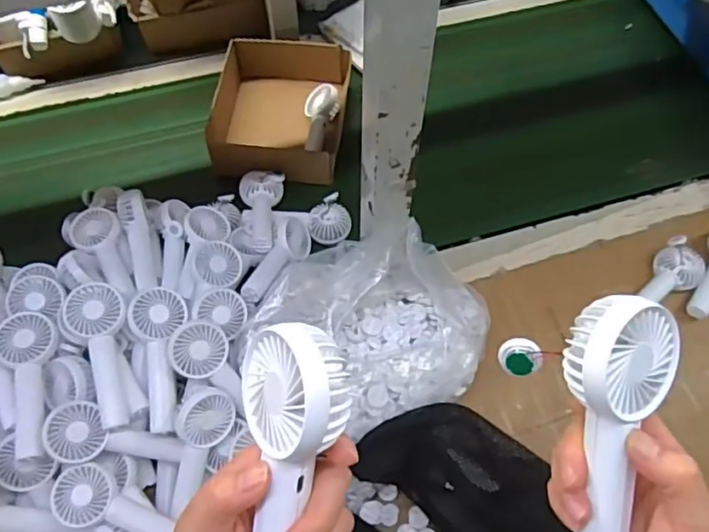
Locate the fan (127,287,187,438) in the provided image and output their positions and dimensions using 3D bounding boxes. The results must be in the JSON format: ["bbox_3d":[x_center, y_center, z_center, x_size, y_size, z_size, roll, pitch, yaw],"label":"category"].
[{"bbox_3d":[-0.192,0.091,0.581,0.055,0.025,0.142,-8,78,-17],"label":"fan"}]

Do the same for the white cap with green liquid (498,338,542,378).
[{"bbox_3d":[0.089,0.049,0.310,0.022,0.008,0.019,31,66,15],"label":"white cap with green liquid"}]

